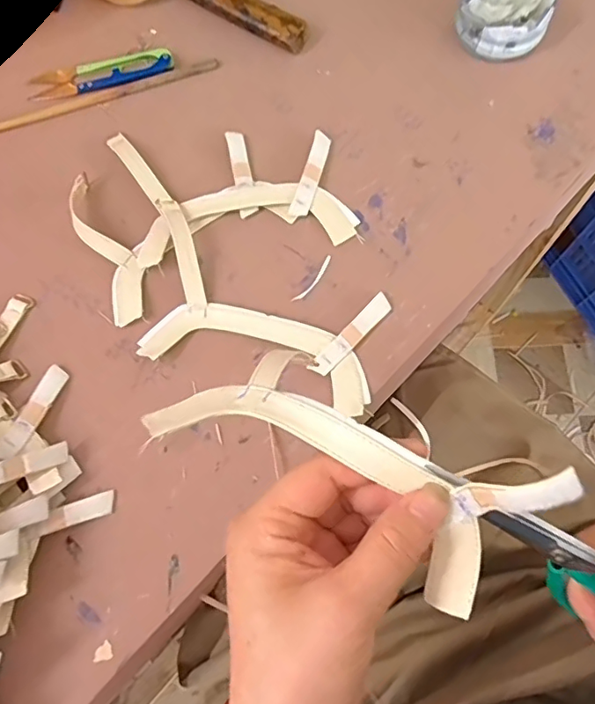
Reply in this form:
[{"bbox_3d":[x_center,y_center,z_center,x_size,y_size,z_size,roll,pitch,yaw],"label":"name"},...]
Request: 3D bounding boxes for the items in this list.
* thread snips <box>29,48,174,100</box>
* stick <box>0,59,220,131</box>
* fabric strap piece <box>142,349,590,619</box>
[{"bbox_3d":[-0.159,-0.227,0.442,0.116,0.004,0.033,-14,74,-2],"label":"thread snips"},{"bbox_3d":[-0.176,-0.198,0.435,0.233,0.004,0.012,-18,74,-4],"label":"stick"},{"bbox_3d":[0.019,0.045,0.223,0.154,0.054,0.061,26,76,13],"label":"fabric strap piece"}]

